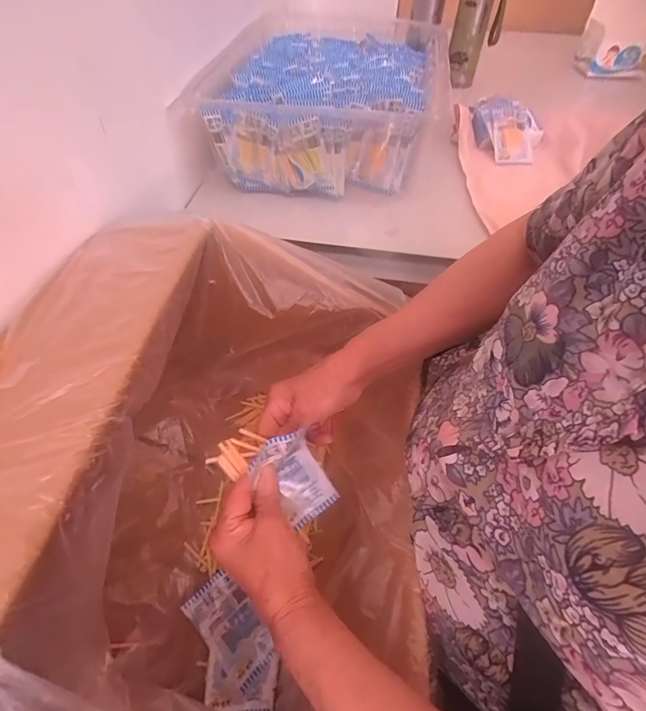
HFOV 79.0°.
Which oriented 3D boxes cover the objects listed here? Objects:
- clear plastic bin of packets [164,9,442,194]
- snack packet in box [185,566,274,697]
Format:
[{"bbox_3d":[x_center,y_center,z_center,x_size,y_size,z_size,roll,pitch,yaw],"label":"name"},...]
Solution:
[{"bbox_3d":[-0.003,-0.431,0.667,0.335,0.123,0.421,9,53,7],"label":"clear plastic bin of packets"},{"bbox_3d":[-0.098,0.289,0.419,0.054,0.008,0.101,-34,83,-35],"label":"snack packet in box"}]

